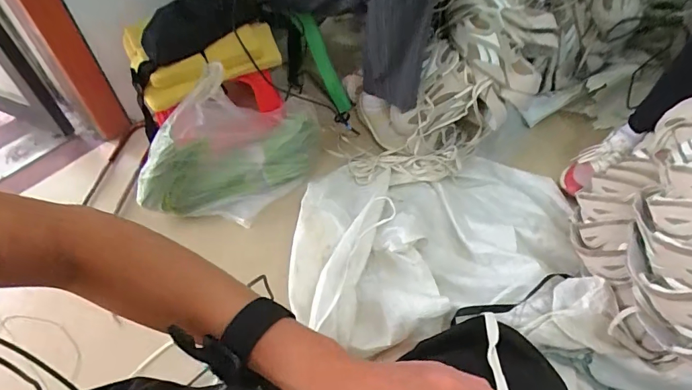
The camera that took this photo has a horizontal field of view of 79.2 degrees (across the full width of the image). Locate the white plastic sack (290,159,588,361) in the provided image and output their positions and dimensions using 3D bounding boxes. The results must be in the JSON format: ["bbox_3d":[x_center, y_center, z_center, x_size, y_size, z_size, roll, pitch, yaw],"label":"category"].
[{"bbox_3d":[0.174,0.055,0.830,0.549,0.079,0.382,-2,48,4],"label":"white plastic sack"}]

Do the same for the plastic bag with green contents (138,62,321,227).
[{"bbox_3d":[-0.238,-0.100,0.914,0.418,0.222,0.180,-37,55,-25],"label":"plastic bag with green contents"}]

